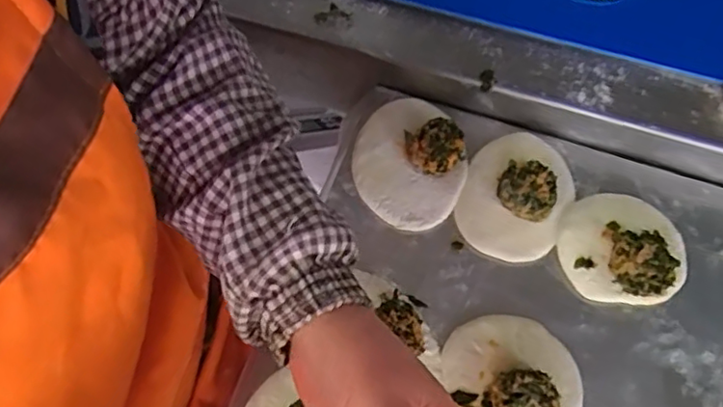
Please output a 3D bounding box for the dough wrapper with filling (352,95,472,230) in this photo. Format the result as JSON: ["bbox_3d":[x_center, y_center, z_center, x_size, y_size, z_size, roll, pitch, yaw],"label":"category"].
[{"bbox_3d":[0.035,-0.036,0.461,0.082,0.030,0.105,-18,67,-5],"label":"dough wrapper with filling"}]

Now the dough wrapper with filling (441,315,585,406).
[{"bbox_3d":[0.102,0.114,0.394,0.082,0.033,0.090,-24,68,-7],"label":"dough wrapper with filling"}]

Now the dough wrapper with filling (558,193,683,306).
[{"bbox_3d":[0.186,0.028,0.431,0.086,0.028,0.079,-1,67,3],"label":"dough wrapper with filling"}]

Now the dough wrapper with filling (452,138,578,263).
[{"bbox_3d":[0.116,-0.011,0.448,0.075,0.023,0.101,26,71,13],"label":"dough wrapper with filling"}]

